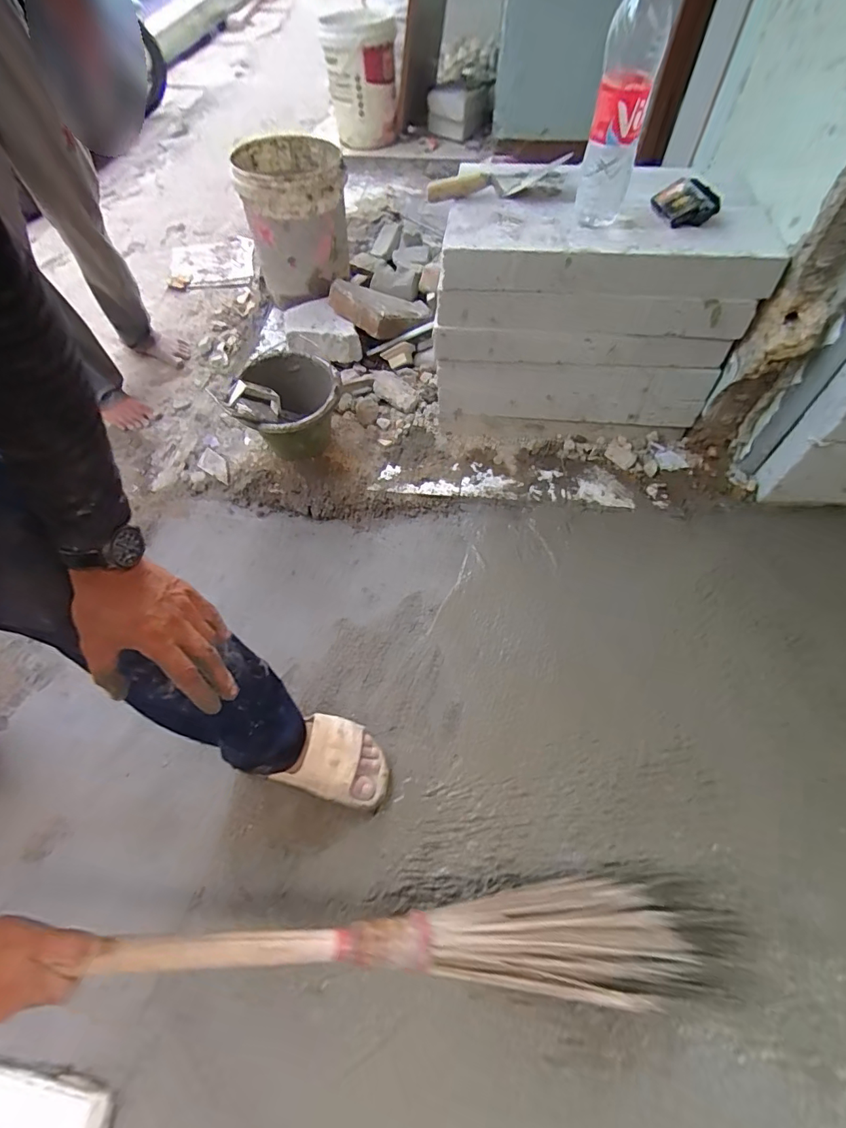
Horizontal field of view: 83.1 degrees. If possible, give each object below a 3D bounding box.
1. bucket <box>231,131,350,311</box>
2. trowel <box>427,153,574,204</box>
[{"bbox_3d":[-0.362,-1.003,1.431,0.293,0.348,0.305,-11,58,-6],"label":"bucket"},{"bbox_3d":[0.167,-0.793,0.980,0.329,0.040,0.113,-23,60,-13],"label":"trowel"}]

